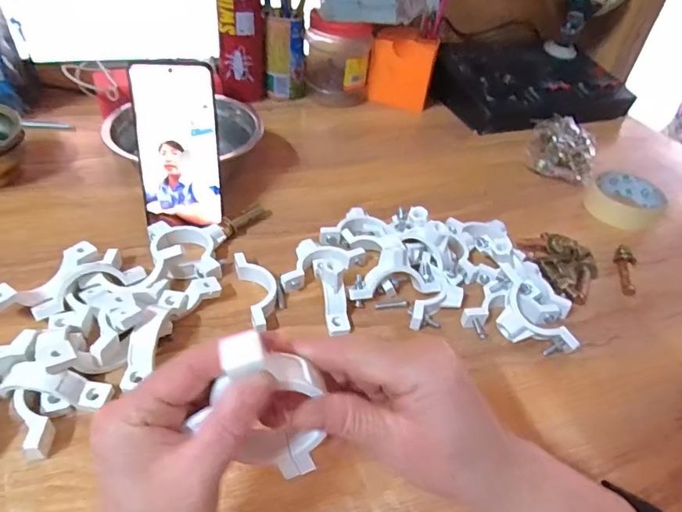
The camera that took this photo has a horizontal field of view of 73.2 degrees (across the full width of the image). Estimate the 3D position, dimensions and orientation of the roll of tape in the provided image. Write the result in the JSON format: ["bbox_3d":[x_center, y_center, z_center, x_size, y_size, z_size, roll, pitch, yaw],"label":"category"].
[{"bbox_3d":[0.354,-0.070,0.570,0.082,0.028,0.092,33,48,26],"label":"roll of tape"}]

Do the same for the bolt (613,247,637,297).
[{"bbox_3d":[0.295,0.014,0.475,0.016,0.017,0.060,18,43,12],"label":"bolt"}]

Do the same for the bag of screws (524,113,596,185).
[{"bbox_3d":[0.306,-0.153,0.630,0.088,0.032,0.121,23,44,18],"label":"bag of screws"}]

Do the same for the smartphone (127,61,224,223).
[{"bbox_3d":[-0.158,-0.105,0.448,0.075,0.153,0.008,-4,20,-12],"label":"smartphone"}]

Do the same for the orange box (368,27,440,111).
[{"bbox_3d":[0.103,-0.302,0.747,0.099,0.102,0.064,18,43,12],"label":"orange box"}]

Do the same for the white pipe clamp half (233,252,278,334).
[{"bbox_3d":[-0.071,0.033,0.406,0.028,0.020,0.090,-11,45,-19],"label":"white pipe clamp half"}]

